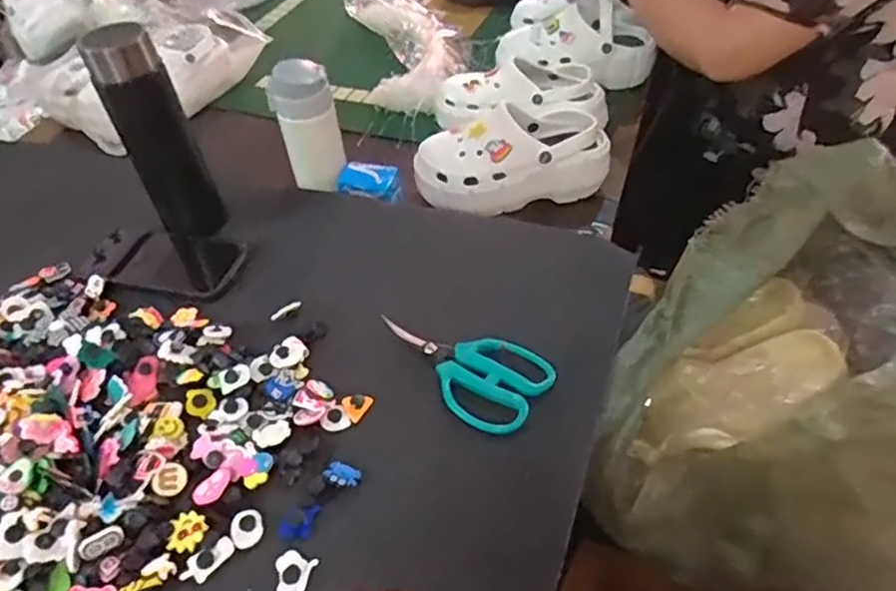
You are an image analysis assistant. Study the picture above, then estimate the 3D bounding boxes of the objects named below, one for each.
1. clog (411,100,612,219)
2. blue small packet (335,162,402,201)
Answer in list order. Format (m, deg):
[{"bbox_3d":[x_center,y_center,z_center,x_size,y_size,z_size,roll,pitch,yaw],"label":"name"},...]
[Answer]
[{"bbox_3d":[0.083,-0.186,0.848,0.255,0.093,0.113,-10,44,-4],"label":"clog"},{"bbox_3d":[-0.092,-0.135,0.764,0.075,0.022,0.043,10,81,-2],"label":"blue small packet"}]

